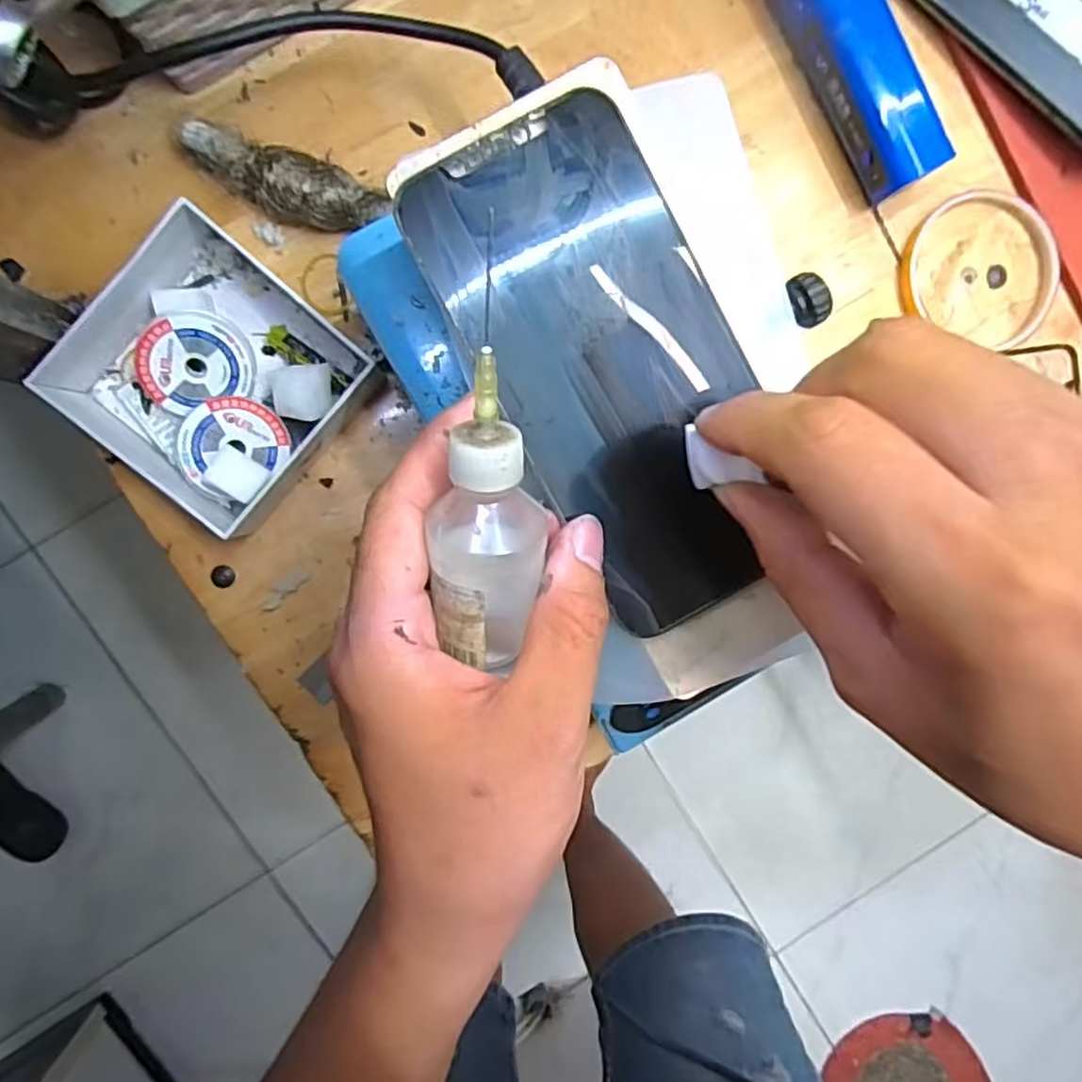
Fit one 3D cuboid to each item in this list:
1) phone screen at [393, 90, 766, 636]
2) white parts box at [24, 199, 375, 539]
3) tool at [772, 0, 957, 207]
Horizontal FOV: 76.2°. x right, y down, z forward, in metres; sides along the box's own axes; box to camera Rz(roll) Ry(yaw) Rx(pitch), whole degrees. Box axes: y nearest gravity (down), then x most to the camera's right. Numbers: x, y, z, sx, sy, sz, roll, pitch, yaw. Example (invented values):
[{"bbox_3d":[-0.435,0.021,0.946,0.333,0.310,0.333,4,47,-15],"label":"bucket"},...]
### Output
[{"bbox_3d":[0.023,-0.049,0.215,0.075,0.004,0.154,-23,98,-4],"label":"phone screen"},{"bbox_3d":[-0.144,-0.070,0.312,0.102,0.048,0.105,40,90,-8],"label":"white parts box"},{"bbox_3d":[0.150,-0.233,0.335,0.036,0.034,0.129,-30,98,-3],"label":"tool"}]

